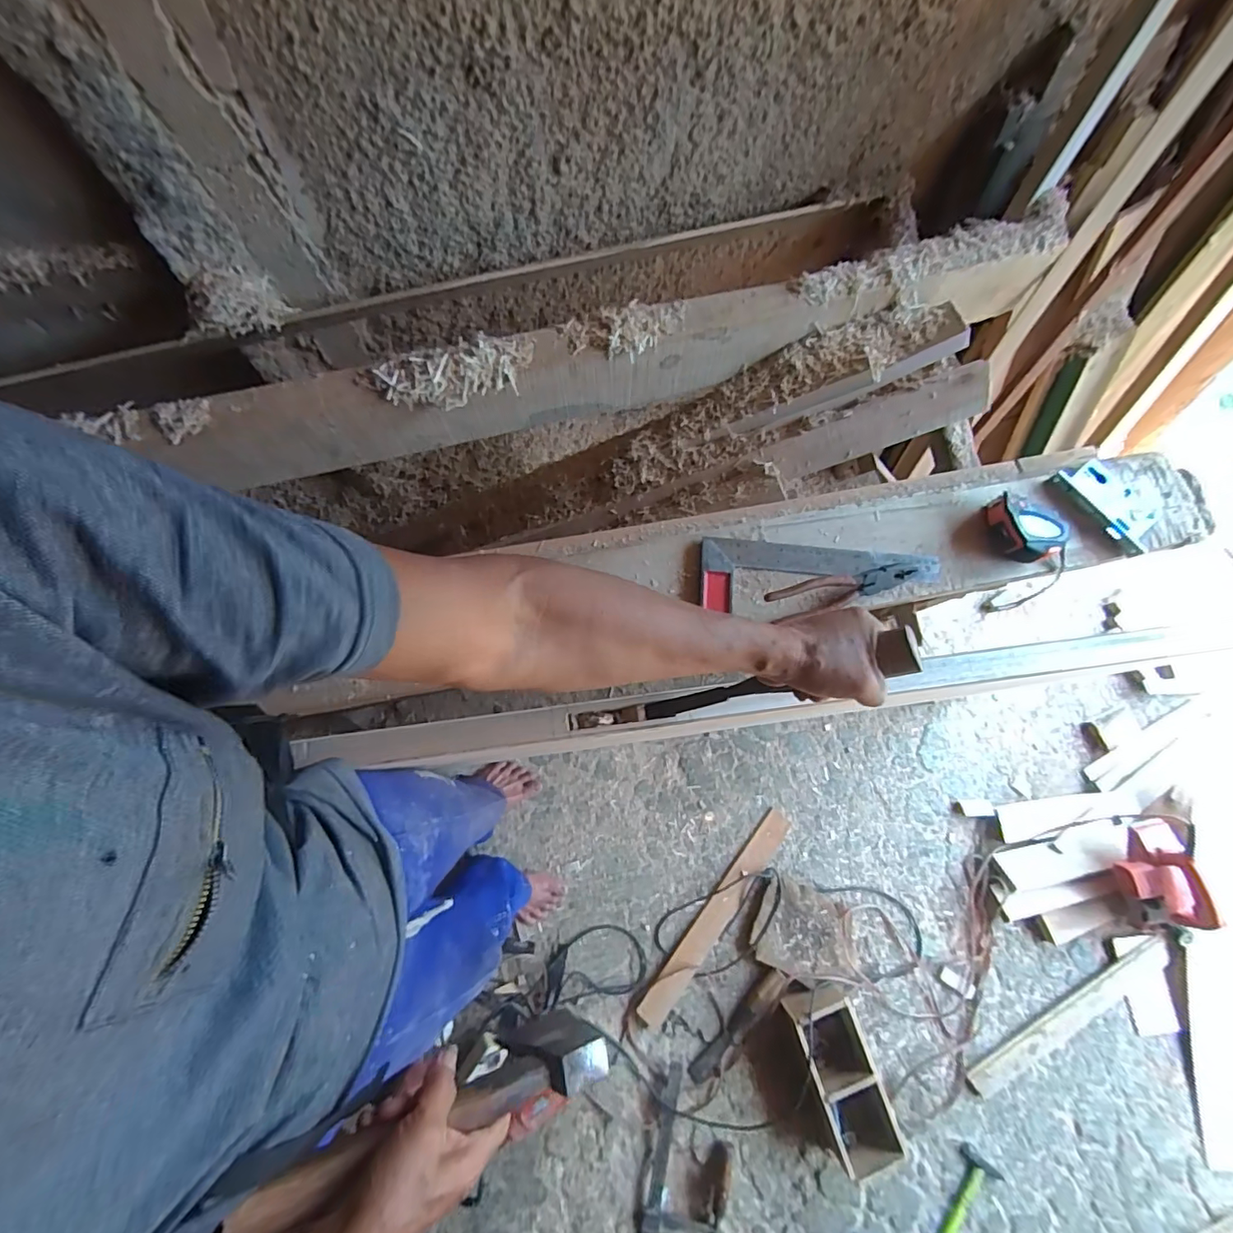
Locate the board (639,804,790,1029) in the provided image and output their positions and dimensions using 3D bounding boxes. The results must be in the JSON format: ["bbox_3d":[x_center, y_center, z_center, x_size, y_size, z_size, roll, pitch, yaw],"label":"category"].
[{"bbox_3d":[0.230,0.678,1.182,0.066,0.016,0.526,37,76,9],"label":"board"}]

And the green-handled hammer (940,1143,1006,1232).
[{"bbox_3d":[0.693,1.220,1.062,0.100,0.024,0.232,43,77,10],"label":"green-handled hammer"}]

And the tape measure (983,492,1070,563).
[{"bbox_3d":[0.516,-0.113,0.657,0.083,0.042,0.090,1,73,-2],"label":"tape measure"}]

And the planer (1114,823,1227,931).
[{"bbox_3d":[1.154,0.564,1.115,0.114,0.122,0.220,-15,74,-6],"label":"planer"}]

